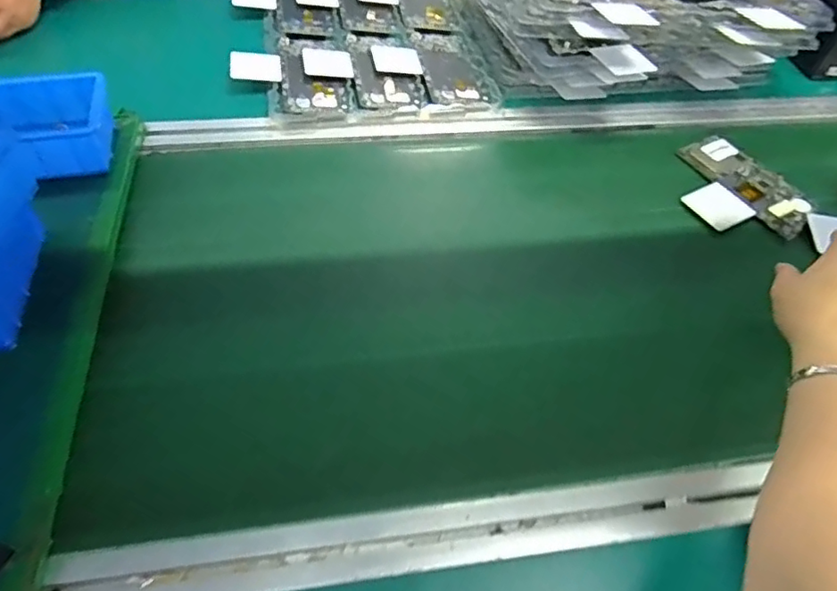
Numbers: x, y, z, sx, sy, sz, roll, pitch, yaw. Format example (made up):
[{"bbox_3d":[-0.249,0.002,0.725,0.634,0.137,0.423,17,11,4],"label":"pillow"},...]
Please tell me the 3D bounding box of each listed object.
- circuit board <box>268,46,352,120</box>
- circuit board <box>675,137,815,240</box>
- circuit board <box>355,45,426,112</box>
[{"bbox_3d":[-0.129,-0.257,0.672,0.094,0.022,0.124,-1,55,-5],"label":"circuit board"},{"bbox_3d":[0.348,-0.114,0.612,0.121,0.010,0.147,-33,63,-24],"label":"circuit board"},{"bbox_3d":[-0.034,-0.270,0.682,0.078,0.006,0.121,-3,57,-10],"label":"circuit board"}]

